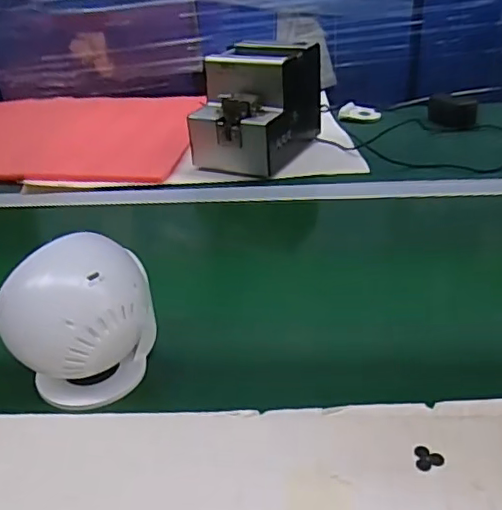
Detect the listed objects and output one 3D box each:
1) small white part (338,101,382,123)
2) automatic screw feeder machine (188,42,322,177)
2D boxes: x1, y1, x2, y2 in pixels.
[{"bbox_3d":[0.191,-0.250,1.027,0.072,0.025,0.034,1,31,9],"label":"small white part"},{"bbox_3d":[0.010,-0.221,0.854,0.125,0.138,0.185,12,34,25],"label":"automatic screw feeder machine"}]

